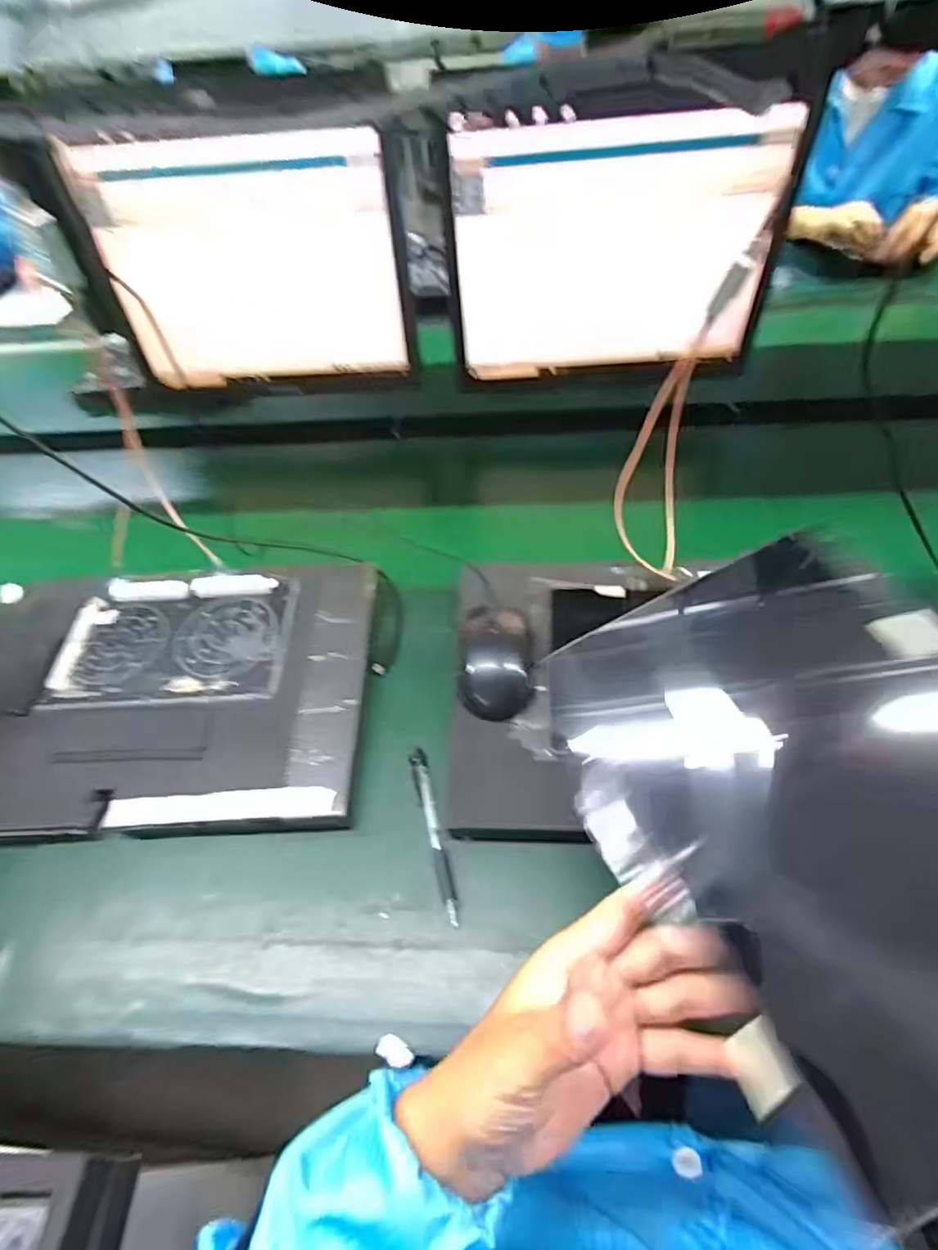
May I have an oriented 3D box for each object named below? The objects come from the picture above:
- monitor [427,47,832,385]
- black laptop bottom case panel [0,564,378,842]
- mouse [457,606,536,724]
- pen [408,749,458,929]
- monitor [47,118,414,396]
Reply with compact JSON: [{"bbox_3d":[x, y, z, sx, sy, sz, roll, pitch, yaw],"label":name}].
[{"bbox_3d":[0.155,-0.397,0.646,0.349,0.267,0.039,0,50,5],"label":"monitor"},{"bbox_3d":[-0.279,0.053,0.520,0.382,0.014,0.257,-2,56,1],"label":"black laptop bottom case panel"},{"bbox_3d":[0.024,0.029,0.504,0.061,0.031,0.099,0,50,5],"label":"mouse"},{"bbox_3d":[-0.027,0.155,0.453,0.014,0.011,0.135,-14,56,-7],"label":"pen"},{"bbox_3d":[-0.250,-0.409,0.708,0.354,0.274,0.074,1,46,4],"label":"monitor"}]

